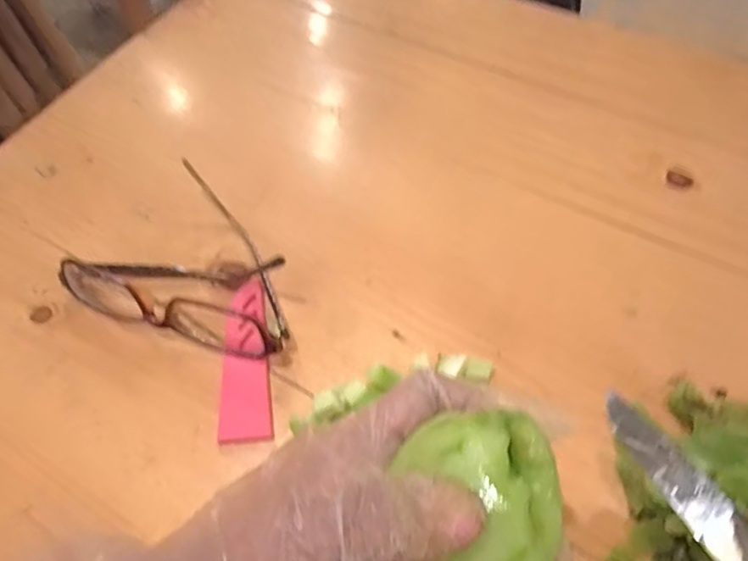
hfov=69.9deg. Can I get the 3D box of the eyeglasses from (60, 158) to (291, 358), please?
[{"bbox_3d":[-0.095,-0.003,0.293,0.131,0.029,0.099,35,67,20],"label":"eyeglasses"}]

